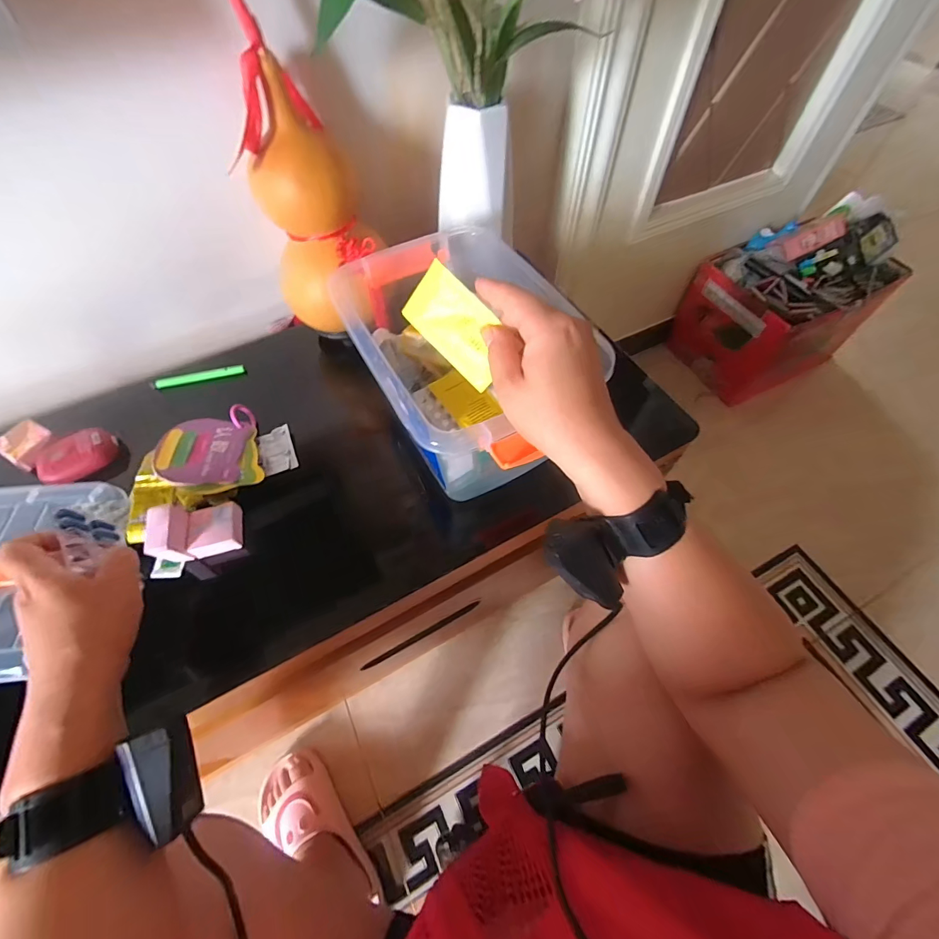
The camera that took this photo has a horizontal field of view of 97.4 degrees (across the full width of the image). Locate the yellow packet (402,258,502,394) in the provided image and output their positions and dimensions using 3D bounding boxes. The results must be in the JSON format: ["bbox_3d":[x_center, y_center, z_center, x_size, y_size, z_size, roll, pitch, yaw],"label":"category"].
[{"bbox_3d":[-0.008,-0.107,0.311,0.086,0.051,0.004,44,32,0],"label":"yellow packet"}]

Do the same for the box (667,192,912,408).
[{"bbox_3d":[0.808,-0.429,1.058,0.425,0.354,0.303,-26,63,-14],"label":"box"}]

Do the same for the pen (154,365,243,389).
[{"bbox_3d":[-0.373,-0.128,0.569,0.119,0.011,0.016,-13,60,-7],"label":"pen"}]

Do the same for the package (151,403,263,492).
[{"bbox_3d":[-0.302,-0.022,0.479,0.103,0.012,0.115,-10,55,-25],"label":"package"}]

